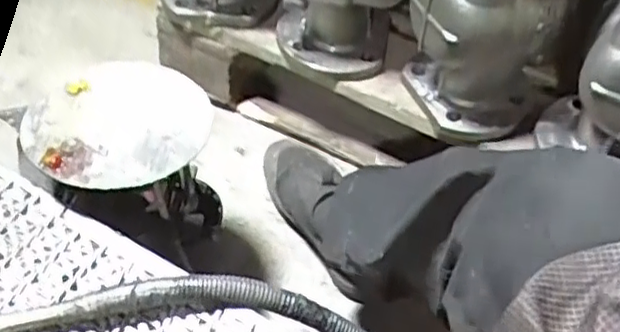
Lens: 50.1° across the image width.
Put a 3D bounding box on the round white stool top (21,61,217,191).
[{"bbox_3d":[-0.176,-0.043,0.610,0.165,0.018,0.148,-7,48,-12],"label":"round white stool top"}]

